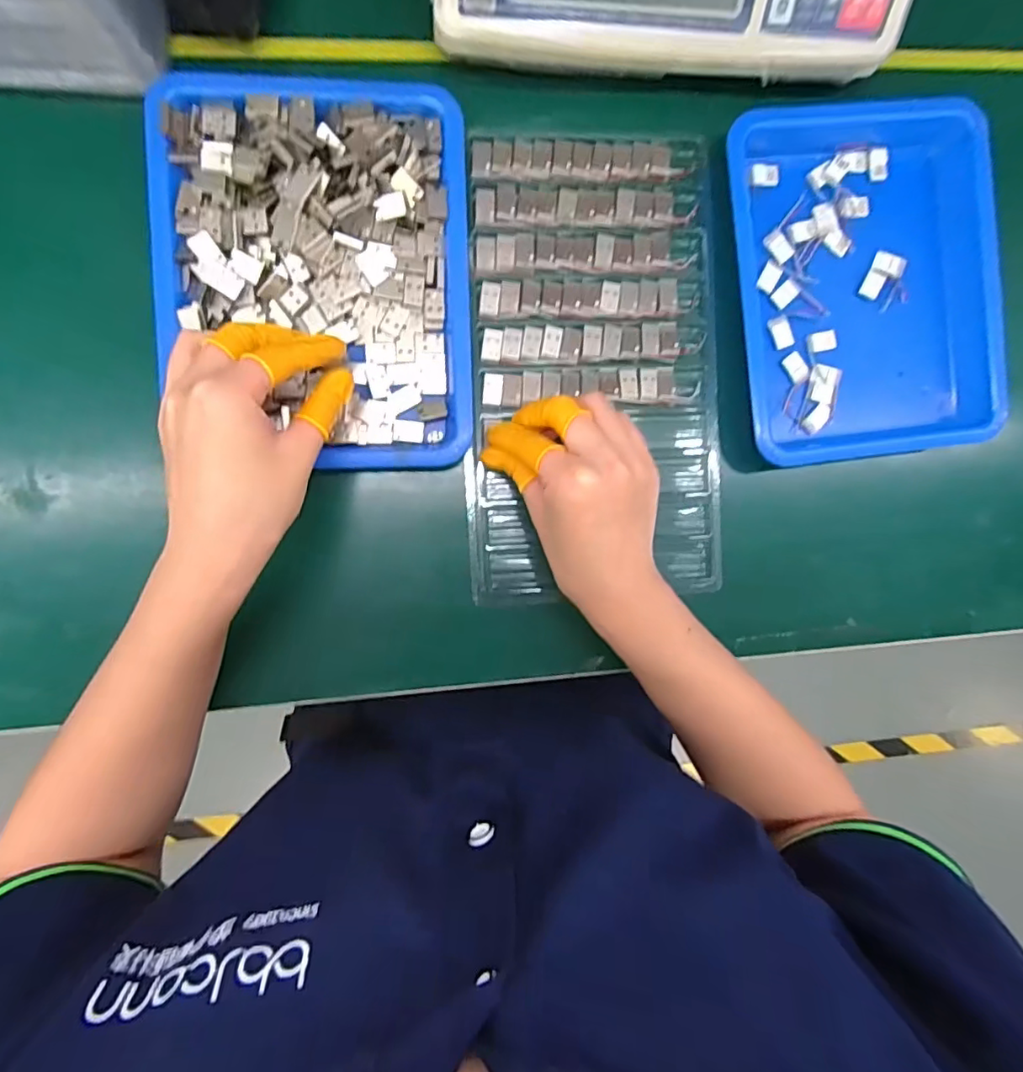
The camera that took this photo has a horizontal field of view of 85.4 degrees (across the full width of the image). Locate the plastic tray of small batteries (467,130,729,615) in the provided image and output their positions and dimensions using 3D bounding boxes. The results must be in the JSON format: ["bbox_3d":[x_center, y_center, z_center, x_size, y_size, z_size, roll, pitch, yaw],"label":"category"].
[{"bbox_3d":[0.052,-0.104,0.354,0.163,0.018,0.283,-4,92,-9],"label":"plastic tray of small batteries"}]

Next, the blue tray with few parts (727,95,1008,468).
[{"bbox_3d":[0.225,-0.164,0.358,0.168,0.033,0.221,-7,94,-6],"label":"blue tray with few parts"}]

